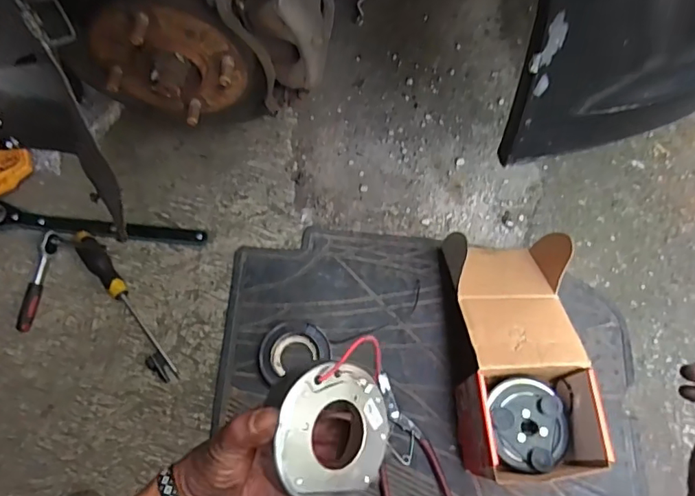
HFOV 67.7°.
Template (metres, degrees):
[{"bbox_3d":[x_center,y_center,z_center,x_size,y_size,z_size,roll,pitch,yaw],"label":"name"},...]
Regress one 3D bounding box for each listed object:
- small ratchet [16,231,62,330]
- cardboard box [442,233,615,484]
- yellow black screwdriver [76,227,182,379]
[{"bbox_3d":[-0.436,0.046,0.731,0.020,0.017,0.142,8,69,8],"label":"small ratchet"},{"bbox_3d":[0.222,0.127,0.671,0.160,0.111,0.302,-1,70,-1],"label":"cardboard box"},{"bbox_3d":[-0.306,0.072,0.725,0.032,0.026,0.247,-41,71,-11],"label":"yellow black screwdriver"}]

